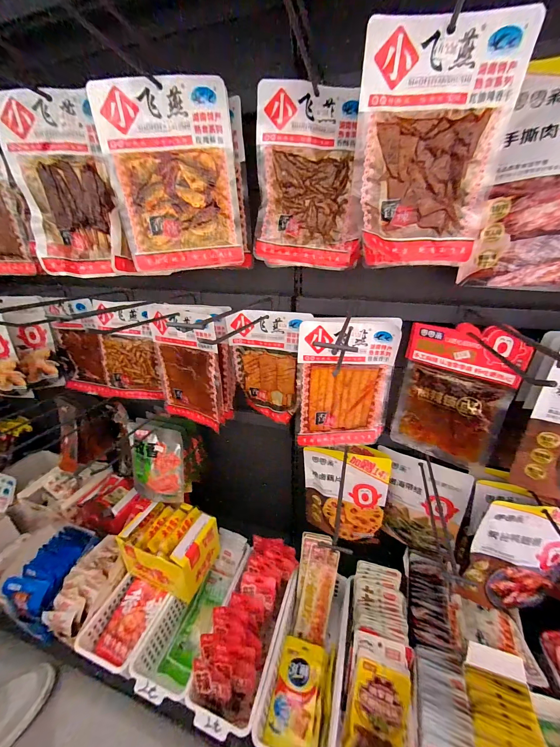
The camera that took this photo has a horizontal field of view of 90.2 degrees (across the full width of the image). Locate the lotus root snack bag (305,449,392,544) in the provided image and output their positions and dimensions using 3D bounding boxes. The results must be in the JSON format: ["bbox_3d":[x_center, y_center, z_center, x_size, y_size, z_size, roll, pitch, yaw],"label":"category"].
[{"bbox_3d":[0.139,0.268,0.611,0.175,0.224,0.030,7,27,16],"label":"lotus root snack bag"}]

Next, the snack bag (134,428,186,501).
[{"bbox_3d":[-0.295,0.223,0.680,0.137,0.181,0.026,5,9,10],"label":"snack bag"}]

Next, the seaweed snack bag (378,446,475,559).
[{"bbox_3d":[0.287,0.280,0.588,0.162,0.230,0.034,16,30,30],"label":"seaweed snack bag"}]

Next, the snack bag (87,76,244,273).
[{"bbox_3d":[-0.148,-0.269,0.399,0.171,0.219,0.016,-3,26,-6],"label":"snack bag"}]

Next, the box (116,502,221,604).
[{"bbox_3d":[-0.259,0.403,0.663,0.185,0.128,0.132,8,27,17],"label":"box"}]

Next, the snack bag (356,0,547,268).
[{"bbox_3d":[0.156,-0.225,0.288,0.150,0.201,0.046,3,24,6],"label":"snack bag"}]

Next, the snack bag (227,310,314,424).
[{"bbox_3d":[-0.026,-0.012,0.568,0.148,0.224,0.024,9,28,20],"label":"snack bag"}]

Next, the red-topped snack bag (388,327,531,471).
[{"bbox_3d":[0.288,0.037,0.476,0.157,0.234,0.024,21,33,37],"label":"red-topped snack bag"}]

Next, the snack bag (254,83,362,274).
[{"bbox_3d":[0.041,-0.267,0.395,0.146,0.211,0.031,1,26,3],"label":"snack bag"}]

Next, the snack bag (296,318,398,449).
[{"bbox_3d":[0.119,0.026,0.508,0.169,0.236,0.025,-2,26,-2],"label":"snack bag"}]

